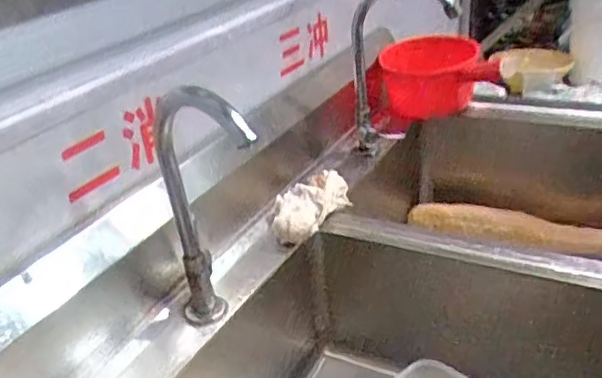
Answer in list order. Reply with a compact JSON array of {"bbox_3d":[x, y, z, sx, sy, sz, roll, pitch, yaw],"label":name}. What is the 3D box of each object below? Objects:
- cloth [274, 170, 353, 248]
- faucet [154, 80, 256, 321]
[{"bbox_3d":[0.006,0.025,0.846,0.081,0.049,0.147,13,33,30],"label":"cloth"},{"bbox_3d":[-0.090,0.037,0.590,0.051,0.274,0.157,-20,32,-26],"label":"faucet"}]

